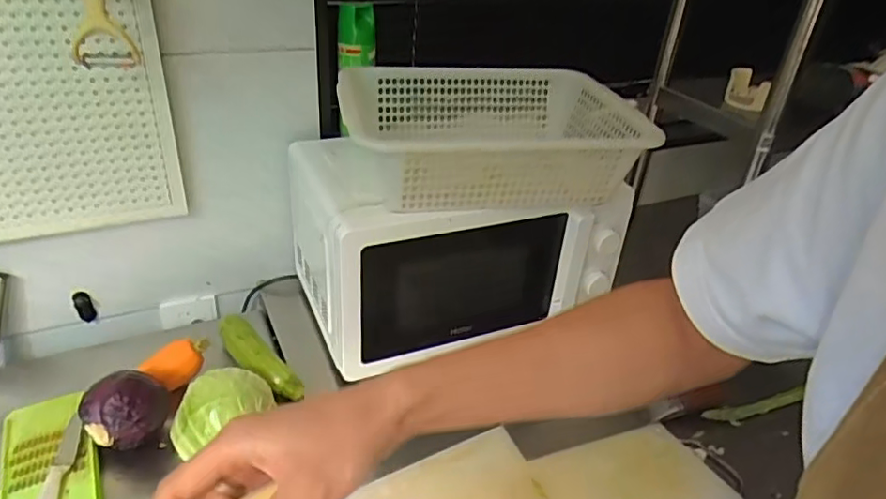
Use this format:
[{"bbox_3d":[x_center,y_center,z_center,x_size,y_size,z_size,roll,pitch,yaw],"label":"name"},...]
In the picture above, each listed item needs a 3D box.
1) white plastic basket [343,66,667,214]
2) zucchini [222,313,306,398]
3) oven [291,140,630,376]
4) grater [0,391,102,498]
[{"bbox_3d":[0.080,-0.159,0.860,0.435,0.115,0.319,-7,33,-18],"label":"white plastic basket"},{"bbox_3d":[-0.259,0.148,0.842,0.165,0.046,0.050,28,38,34],"label":"zucchini"},{"bbox_3d":[0.027,-0.019,0.924,0.467,0.242,0.249,-8,33,-18],"label":"oven"},{"bbox_3d":[-0.440,0.262,0.673,0.100,0.022,0.236,-16,42,-23],"label":"grater"}]

